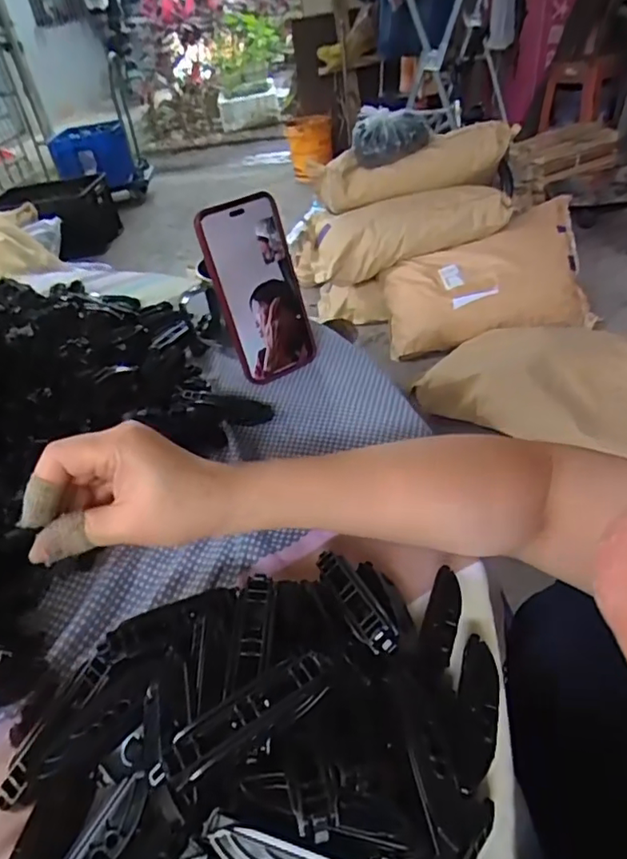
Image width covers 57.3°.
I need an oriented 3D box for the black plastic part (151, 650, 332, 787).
[{"bbox_3d":[-0.028,0.120,0.237,0.078,0.011,0.020,-25,42,-21],"label":"black plastic part"}]

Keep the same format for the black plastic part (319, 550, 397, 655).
[{"bbox_3d":[0.020,0.092,0.313,0.015,0.011,0.080,-19,28,-15],"label":"black plastic part"}]

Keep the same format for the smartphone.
[{"bbox_3d":[-0.048,-0.124,0.516,0.074,0.156,0.015,-26,26,-18],"label":"smartphone"}]

